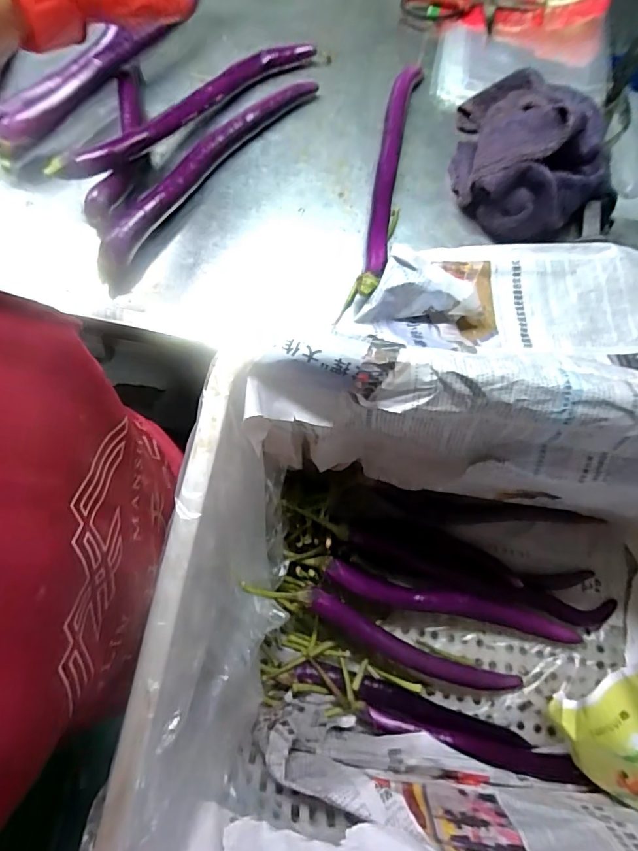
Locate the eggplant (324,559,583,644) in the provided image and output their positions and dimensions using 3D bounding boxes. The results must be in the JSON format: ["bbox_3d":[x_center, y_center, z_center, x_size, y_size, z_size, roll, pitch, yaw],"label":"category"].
[{"bbox_3d":[0.173,0.233,0.583,0.337,0.066,0.037,14,75,2],"label":"eggplant"}]

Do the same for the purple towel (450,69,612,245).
[{"bbox_3d":[0.238,-0.319,0.499,0.160,0.075,0.223,-6,75,-4],"label":"purple towel"}]

